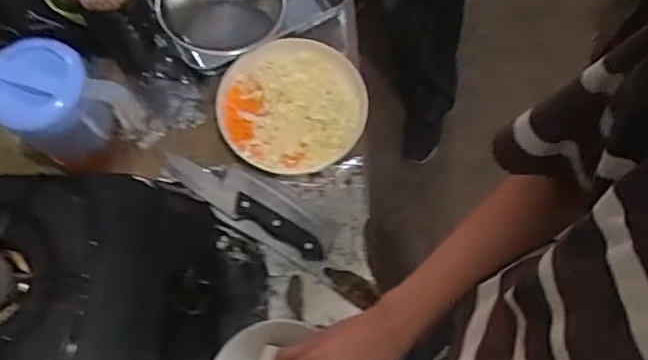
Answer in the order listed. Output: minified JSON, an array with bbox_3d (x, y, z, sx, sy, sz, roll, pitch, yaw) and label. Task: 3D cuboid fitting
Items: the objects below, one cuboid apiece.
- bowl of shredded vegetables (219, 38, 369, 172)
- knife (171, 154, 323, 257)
[{"bbox_3d":[-0.041,-0.100,0.747,0.185,0.054,0.182,23,71,8],"label":"bowl of shredded vegetables"},{"bbox_3d":[-0.105,0.033,0.714,0.233,0.022,0.034,31,72,10],"label":"knife"}]

